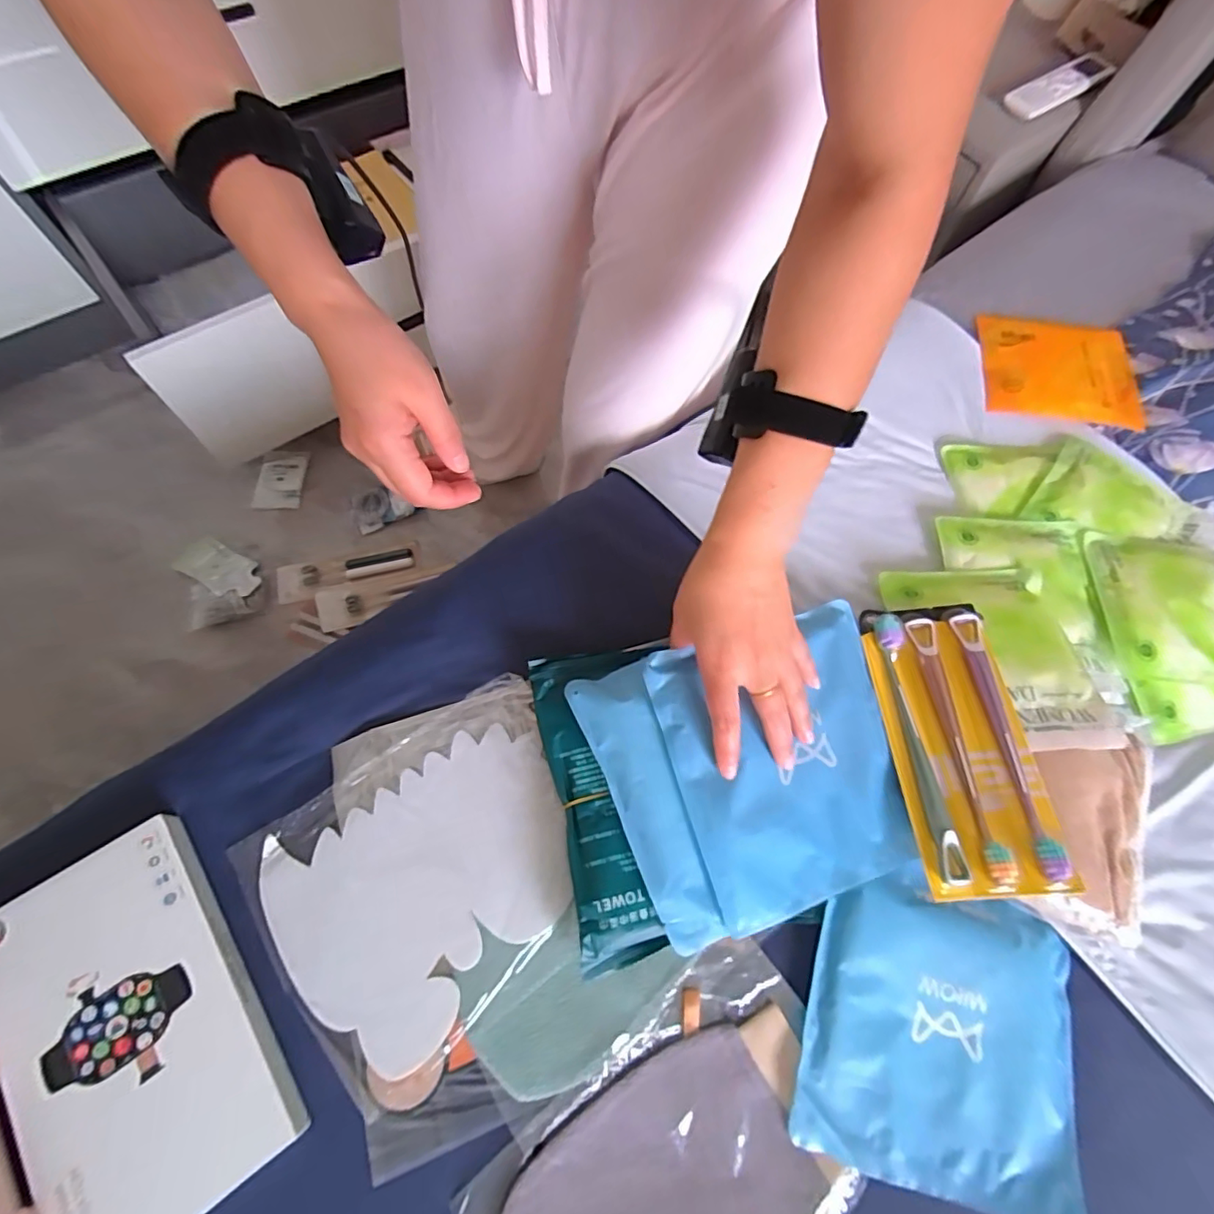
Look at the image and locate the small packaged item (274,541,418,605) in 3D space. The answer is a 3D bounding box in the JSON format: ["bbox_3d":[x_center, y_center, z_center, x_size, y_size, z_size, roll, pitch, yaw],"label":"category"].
[{"bbox_3d":[-0.443,-0.064,0.959,0.229,0.018,0.067,-16,70,-9],"label":"small packaged item"}]

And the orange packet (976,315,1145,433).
[{"bbox_3d":[0.469,-0.248,0.582,0.149,0.008,0.133,12,69,11],"label":"orange packet"}]

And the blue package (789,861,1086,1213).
[{"bbox_3d":[0.218,0.273,0.364,0.170,0.016,0.169,19,68,5],"label":"blue package"}]

